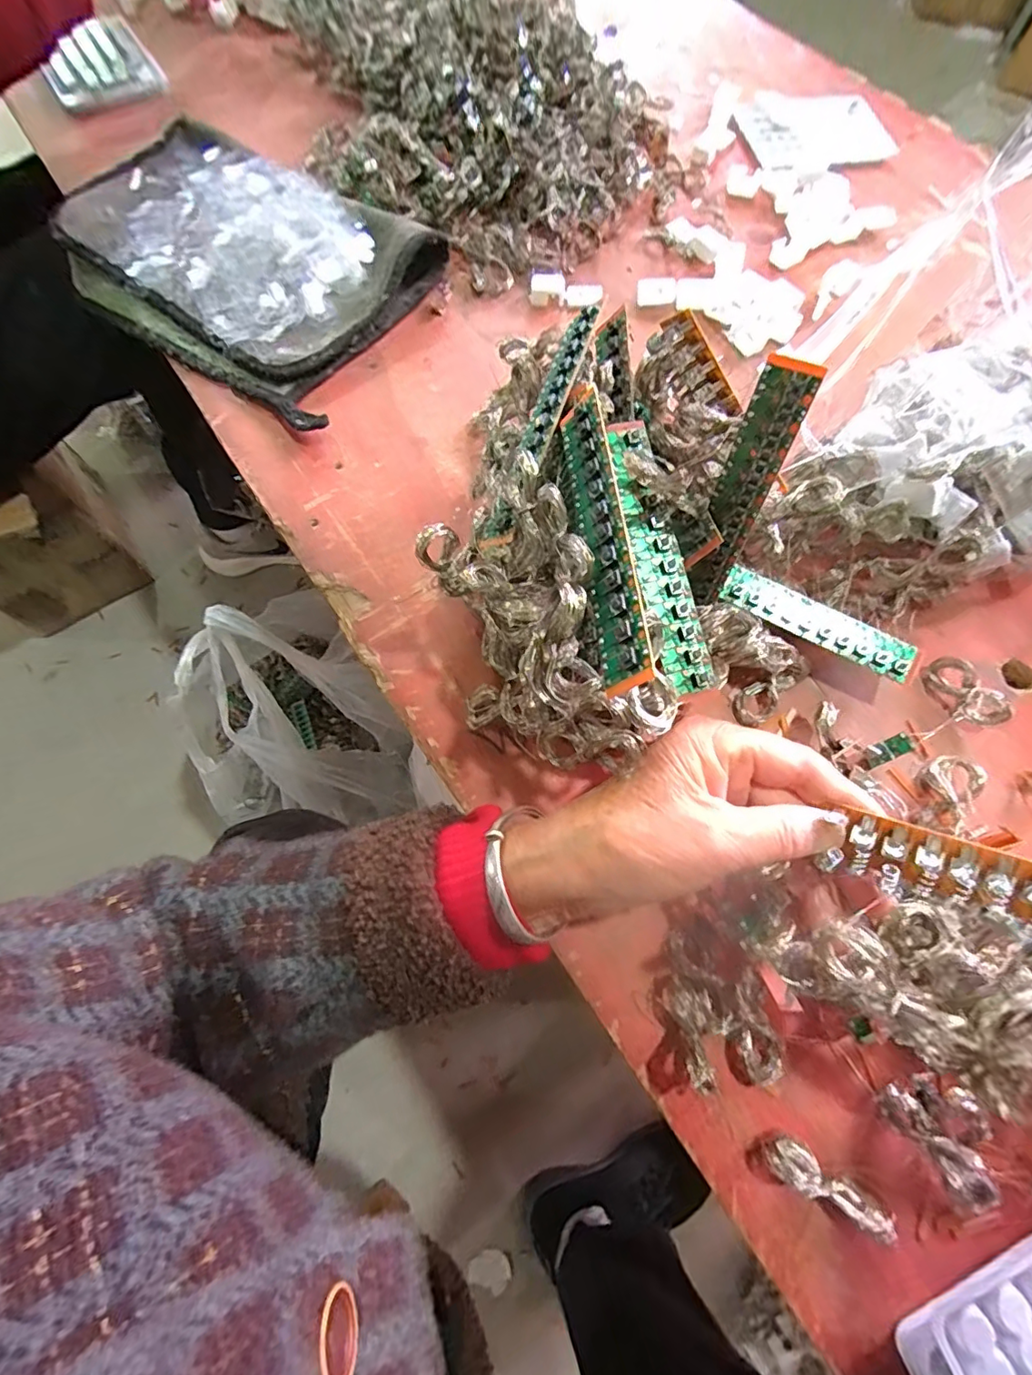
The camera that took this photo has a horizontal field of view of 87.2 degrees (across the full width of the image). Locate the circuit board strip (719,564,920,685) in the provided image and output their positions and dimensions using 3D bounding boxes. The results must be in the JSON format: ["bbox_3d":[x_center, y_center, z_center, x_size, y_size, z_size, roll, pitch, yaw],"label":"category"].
[{"bbox_3d":[0.161,-0.035,0.290,0.103,0.006,0.022,27,85,11],"label":"circuit board strip"}]

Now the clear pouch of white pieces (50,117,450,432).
[{"bbox_3d":[-0.217,-0.337,0.416,0.325,0.032,0.193,34,72,12],"label":"clear pouch of white pieces"}]

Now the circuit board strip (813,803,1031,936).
[{"bbox_3d":[0.164,0.068,0.182,0.101,0.014,0.024,14,64,31],"label":"circuit board strip"}]

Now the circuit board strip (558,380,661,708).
[{"bbox_3d":[0.029,-0.057,0.204,0.005,0.027,0.126,10,63,-36],"label":"circuit board strip"}]

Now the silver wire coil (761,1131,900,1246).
[{"bbox_3d":[0.125,0.198,0.216,0.048,0.017,0.014,27,71,9],"label":"silver wire coil"}]

